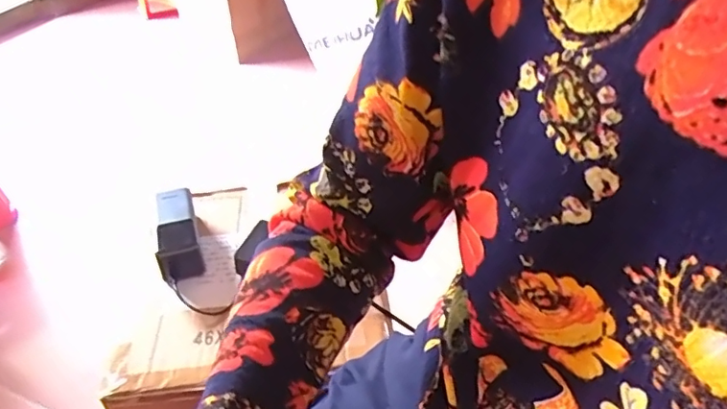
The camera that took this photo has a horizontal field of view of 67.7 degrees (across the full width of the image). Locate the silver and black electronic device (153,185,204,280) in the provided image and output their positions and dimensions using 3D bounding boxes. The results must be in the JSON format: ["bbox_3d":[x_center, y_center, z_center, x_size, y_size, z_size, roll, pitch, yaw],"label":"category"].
[{"bbox_3d":[-0.240,0.039,0.698,0.051,0.042,0.134,-13,43,-14],"label":"silver and black electronic device"}]

